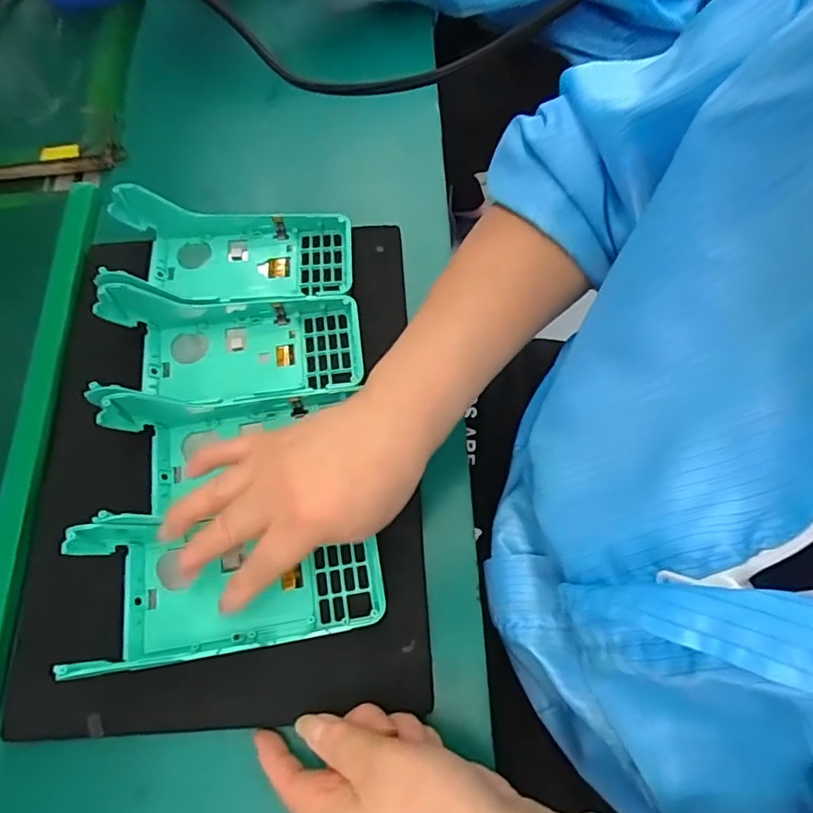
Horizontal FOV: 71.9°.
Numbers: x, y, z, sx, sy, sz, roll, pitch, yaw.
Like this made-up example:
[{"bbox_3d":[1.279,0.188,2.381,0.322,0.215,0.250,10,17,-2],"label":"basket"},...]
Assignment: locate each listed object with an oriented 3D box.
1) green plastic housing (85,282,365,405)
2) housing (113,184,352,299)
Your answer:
[{"bbox_3d":[-0.122,-0.044,0.384,0.179,0.060,0.084,-10,66,-1],"label":"green plastic housing"},{"bbox_3d":[-0.127,-0.117,0.415,0.165,0.049,0.075,-4,66,1],"label":"housing"}]

